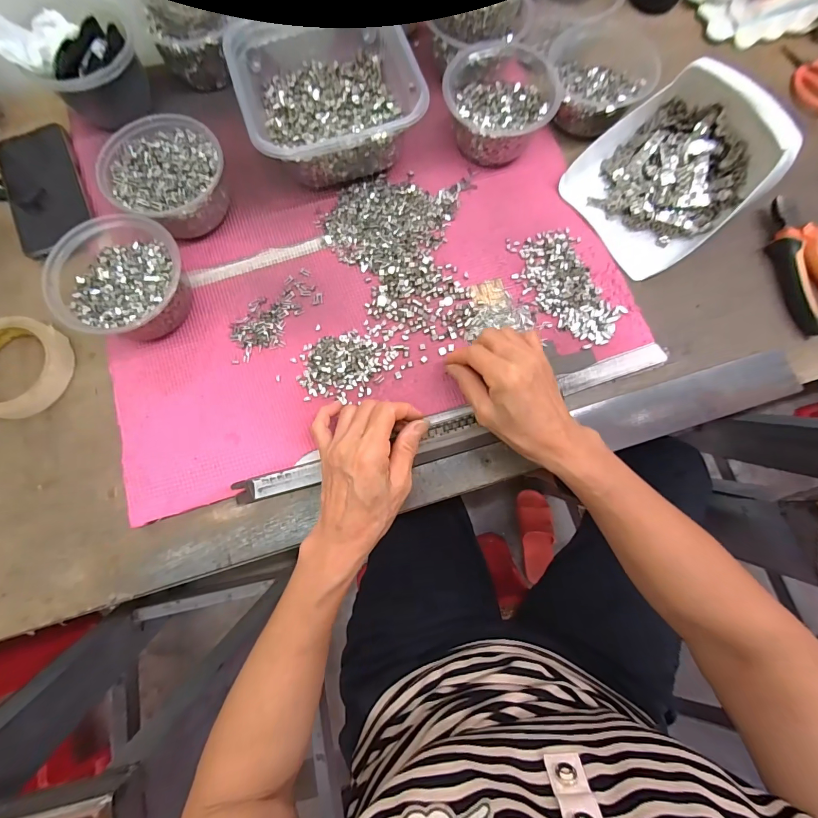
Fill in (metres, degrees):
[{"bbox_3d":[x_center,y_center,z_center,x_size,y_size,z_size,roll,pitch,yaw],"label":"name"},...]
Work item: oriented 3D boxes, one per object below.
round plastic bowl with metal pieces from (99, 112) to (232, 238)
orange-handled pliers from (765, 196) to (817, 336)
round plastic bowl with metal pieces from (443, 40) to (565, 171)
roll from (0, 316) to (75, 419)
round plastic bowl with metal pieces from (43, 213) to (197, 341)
[{"bbox_3d":[-0.240,-0.231,0.399,0.108,0.055,0.111,0,78,0],"label":"round plastic bowl with metal pieces"},{"bbox_3d":[0.415,-0.150,0.408,0.053,0.023,0.144,-9,79,-2],"label":"orange-handled pliers"},{"bbox_3d":[0.091,-0.333,0.420,0.114,0.058,0.132,-5,79,-1],"label":"round plastic bowl with metal pieces"},{"bbox_3d":[-0.389,-0.041,0.380,0.095,0.019,0.095,0,78,0],"label":"roll"},{"bbox_3d":[-0.264,-0.119,0.372,0.111,0.058,0.109,0,78,0],"label":"round plastic bowl with metal pieces"}]

